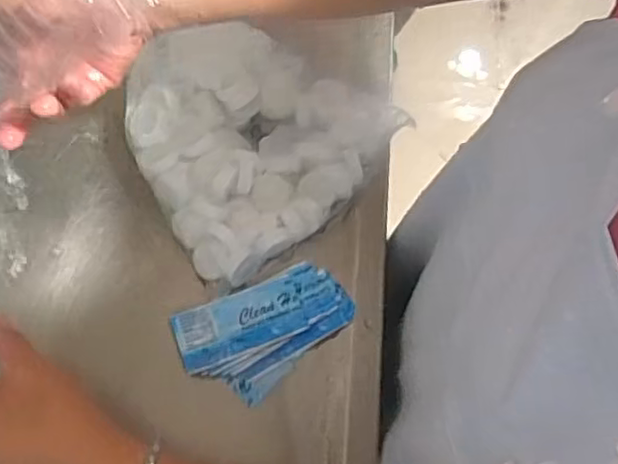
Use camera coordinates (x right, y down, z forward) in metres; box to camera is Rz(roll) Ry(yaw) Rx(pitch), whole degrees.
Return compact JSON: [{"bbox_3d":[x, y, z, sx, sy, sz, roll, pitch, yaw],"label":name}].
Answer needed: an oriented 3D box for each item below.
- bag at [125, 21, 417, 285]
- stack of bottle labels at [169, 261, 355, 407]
[{"bbox_3d":[-0.040,-0.088,0.541,0.203,0.050,0.196,-29,73,-13],"label":"bag"},{"bbox_3d":[-0.032,0.079,0.504,0.134,0.008,0.084,-22,72,-11],"label":"stack of bottle labels"}]

